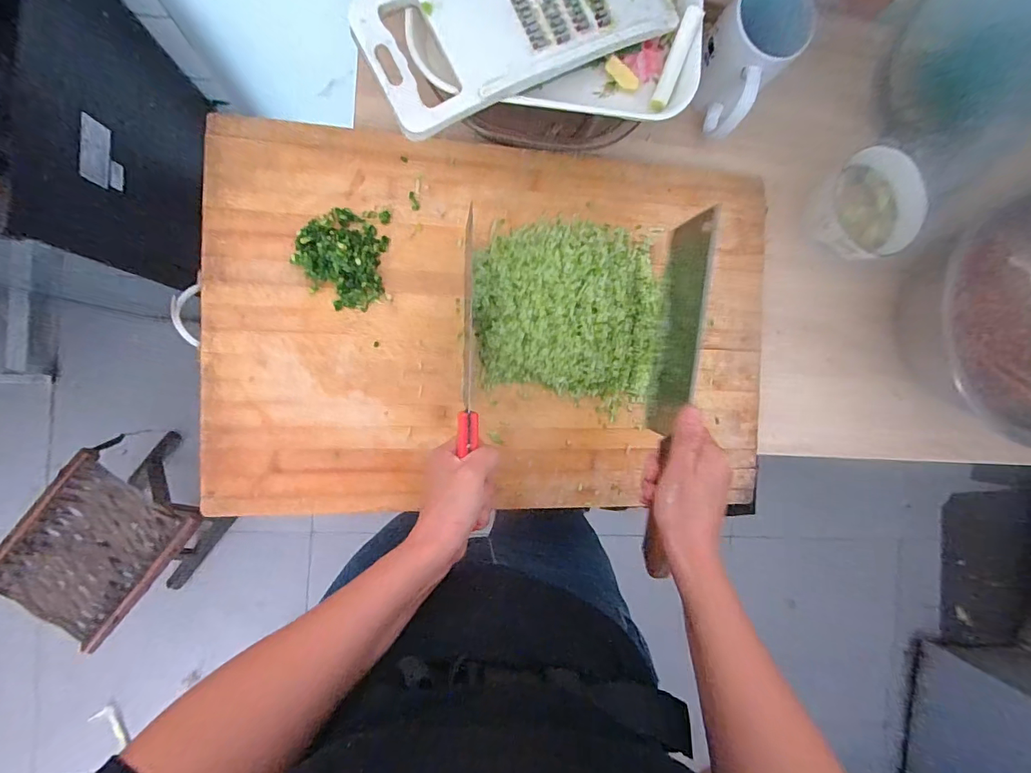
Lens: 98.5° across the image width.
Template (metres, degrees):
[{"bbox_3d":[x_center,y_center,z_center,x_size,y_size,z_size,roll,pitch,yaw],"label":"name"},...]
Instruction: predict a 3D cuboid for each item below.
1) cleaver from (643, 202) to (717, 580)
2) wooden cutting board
[{"bbox_3d":[0.136,0.007,0.393,0.016,0.097,0.300,6,93,-10],"label":"cleaver"},{"bbox_3d":[-0.003,-0.058,0.443,0.566,0.030,0.367,2,91,-10],"label":"wooden cutting board"}]

